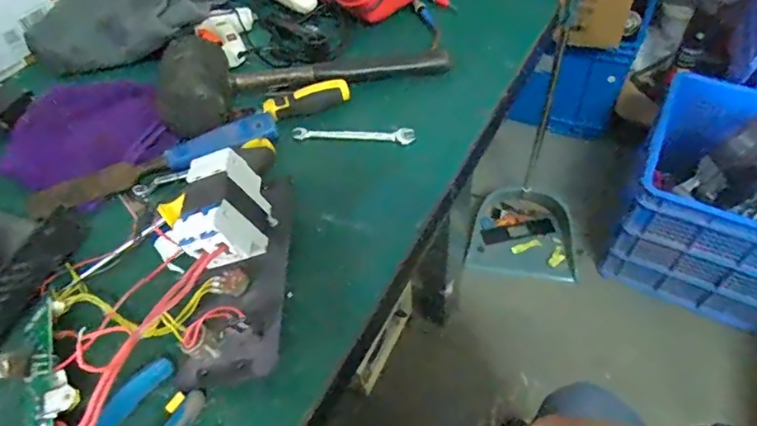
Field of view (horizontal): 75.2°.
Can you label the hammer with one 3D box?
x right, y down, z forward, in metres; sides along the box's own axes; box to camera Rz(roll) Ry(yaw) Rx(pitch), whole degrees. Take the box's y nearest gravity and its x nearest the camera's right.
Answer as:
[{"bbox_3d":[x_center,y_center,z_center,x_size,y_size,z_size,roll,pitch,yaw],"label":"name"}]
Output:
[{"bbox_3d":[-0.073,-0.155,0.481,0.287,0.059,0.086,-19,53,-10],"label":"hammer"}]

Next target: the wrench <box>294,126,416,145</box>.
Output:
[{"bbox_3d":[-0.024,-0.076,0.481,0.116,0.008,0.018,1,52,6],"label":"wrench"}]

